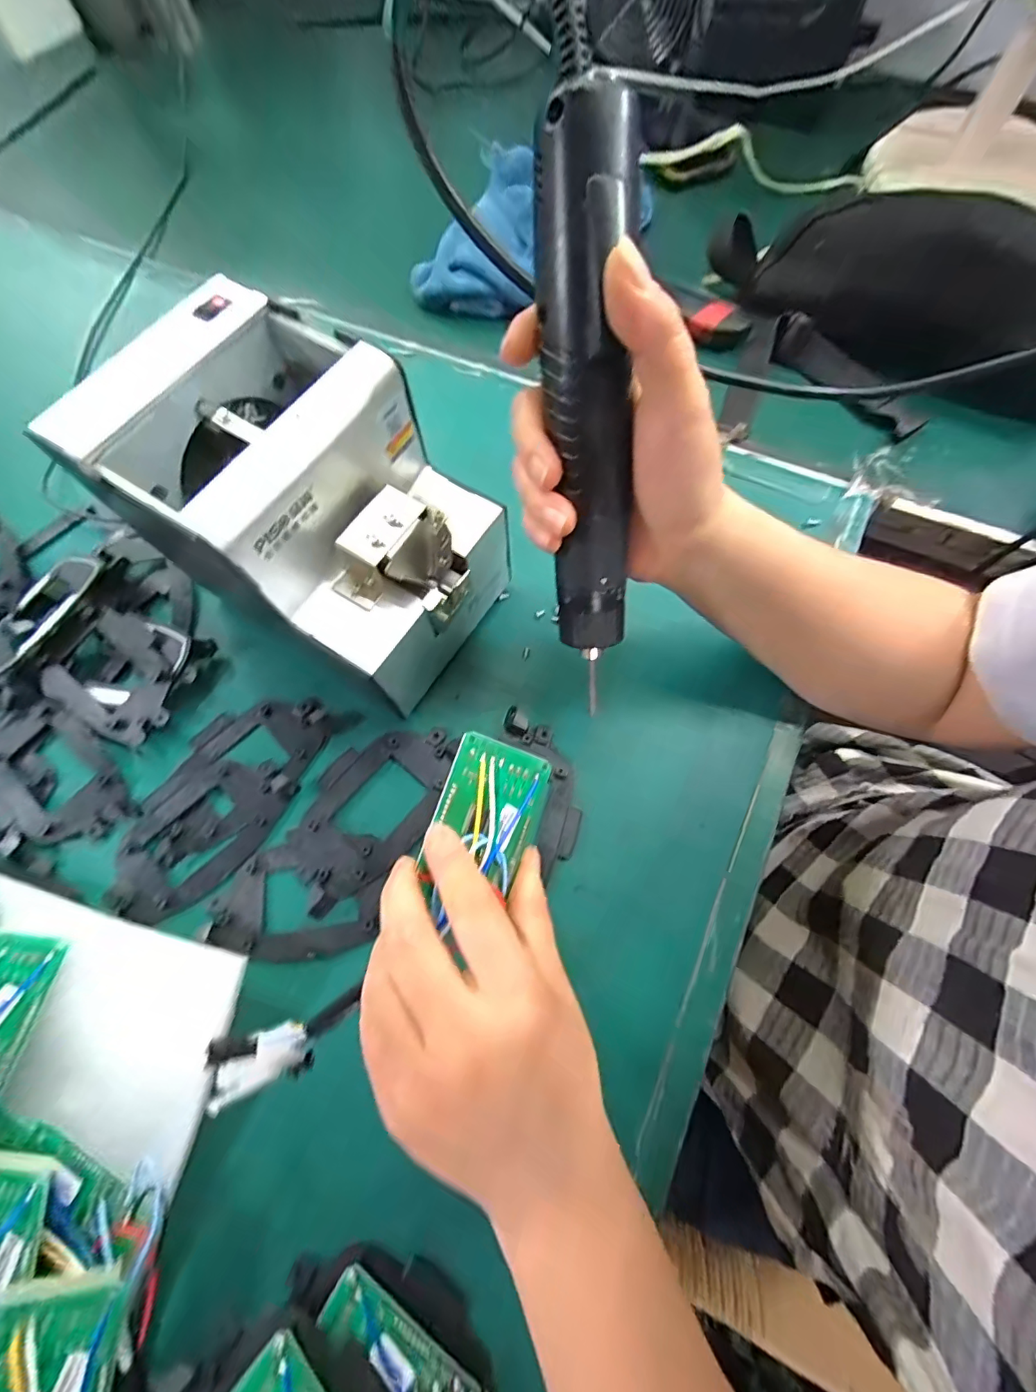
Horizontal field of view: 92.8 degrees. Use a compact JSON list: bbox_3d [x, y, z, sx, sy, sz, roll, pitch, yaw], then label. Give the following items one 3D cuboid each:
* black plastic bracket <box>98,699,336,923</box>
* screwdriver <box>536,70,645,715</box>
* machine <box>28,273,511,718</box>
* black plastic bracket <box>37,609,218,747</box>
[{"bbox_3d":[-0.185,0.062,0.305,0.077,0.010,0.153,30,75,12],"label":"black plastic bracket"},{"bbox_3d":[0.031,-0.104,0.202,0.035,0.206,0.026,-6,26,0],"label":"screwdriver"},{"bbox_3d":[-0.113,-0.094,0.283,0.178,0.143,0.141,27,74,11],"label":"machine"},{"bbox_3d":[-0.261,-0.018,0.325,0.088,0.017,0.080,25,74,10],"label":"black plastic bracket"}]

